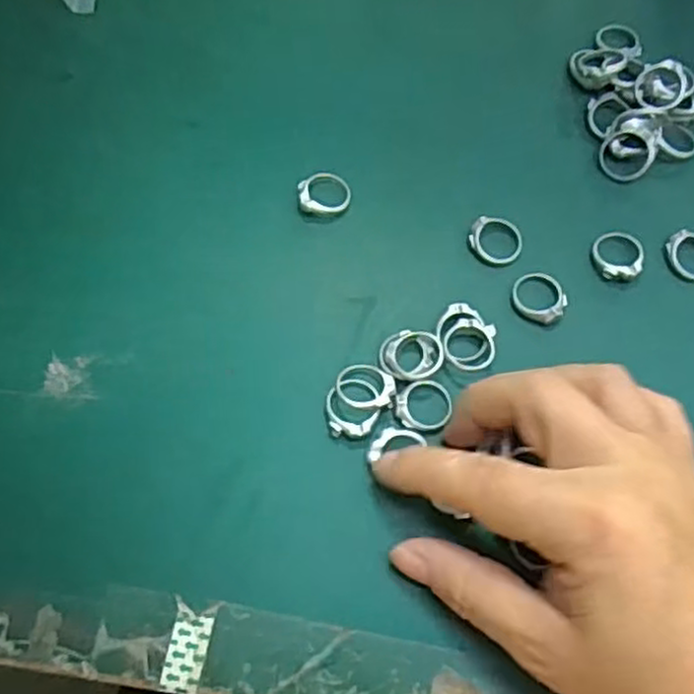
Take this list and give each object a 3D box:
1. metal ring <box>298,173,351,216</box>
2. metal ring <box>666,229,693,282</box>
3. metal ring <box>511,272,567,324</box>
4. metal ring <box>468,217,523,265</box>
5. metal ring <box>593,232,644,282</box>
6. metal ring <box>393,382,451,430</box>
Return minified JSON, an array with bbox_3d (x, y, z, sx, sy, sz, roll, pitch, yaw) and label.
[{"bbox_3d":[-0.009,-0.064,0.302,0.021,0.007,0.020,0,70,-1],"label":"metal ring"},{"bbox_3d":[0.141,-0.038,0.296,0.020,0.004,0.021,0,70,-1],"label":"metal ring"},{"bbox_3d":[0.076,-0.020,0.287,0.020,0.004,0.021,0,70,-1],"label":"metal ring"},{"bbox_3d":[0.061,-0.044,0.296,0.021,0.005,0.021,0,70,-1],"label":"metal ring"},{"bbox_3d":[0.110,-0.037,0.295,0.020,0.005,0.022,0,70,-1],"label":"metal ring"},{"bbox_3d":[0.028,0.021,0.271,0.019,0.005,0.020,0,70,-1],"label":"metal ring"}]

